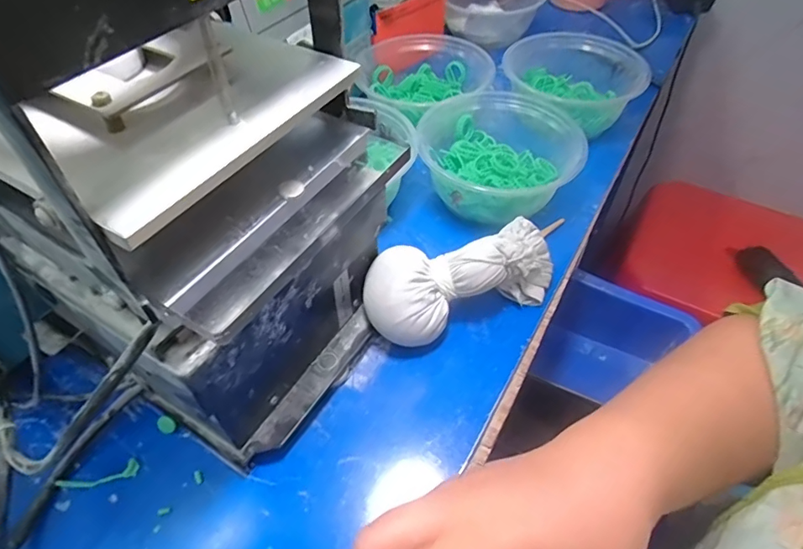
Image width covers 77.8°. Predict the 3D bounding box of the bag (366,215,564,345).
[{"bbox_3d":[0.044,0.005,0.351,0.145,0.055,0.056,-20,52,-16],"label":"bag"}]

